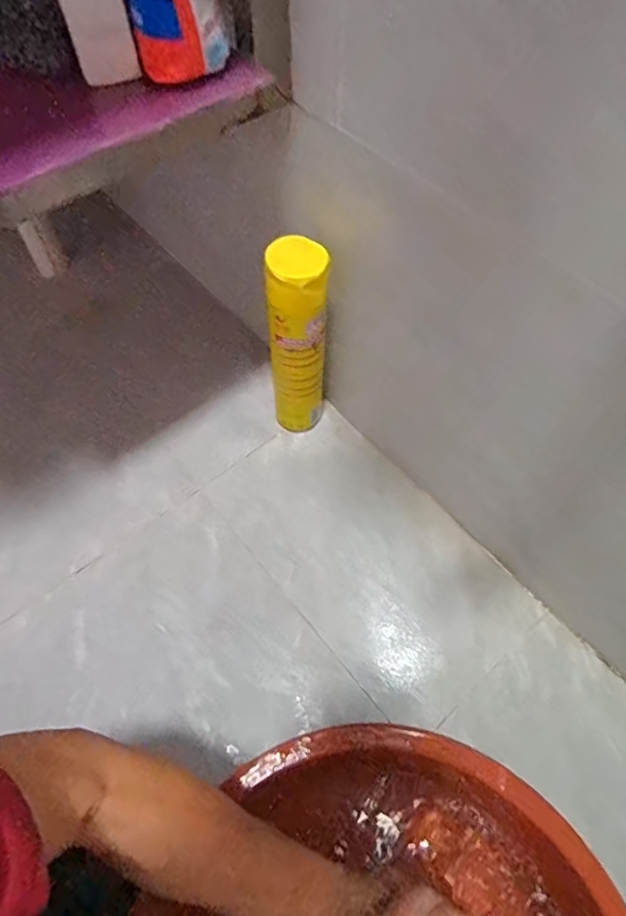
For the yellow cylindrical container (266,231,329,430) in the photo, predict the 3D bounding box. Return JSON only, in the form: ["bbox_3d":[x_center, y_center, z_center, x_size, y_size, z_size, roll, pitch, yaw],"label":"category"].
[{"bbox_3d":[-0.017,-0.119,0.611,0.059,0.275,0.060,0,60,0],"label":"yellow cylindrical container"}]

